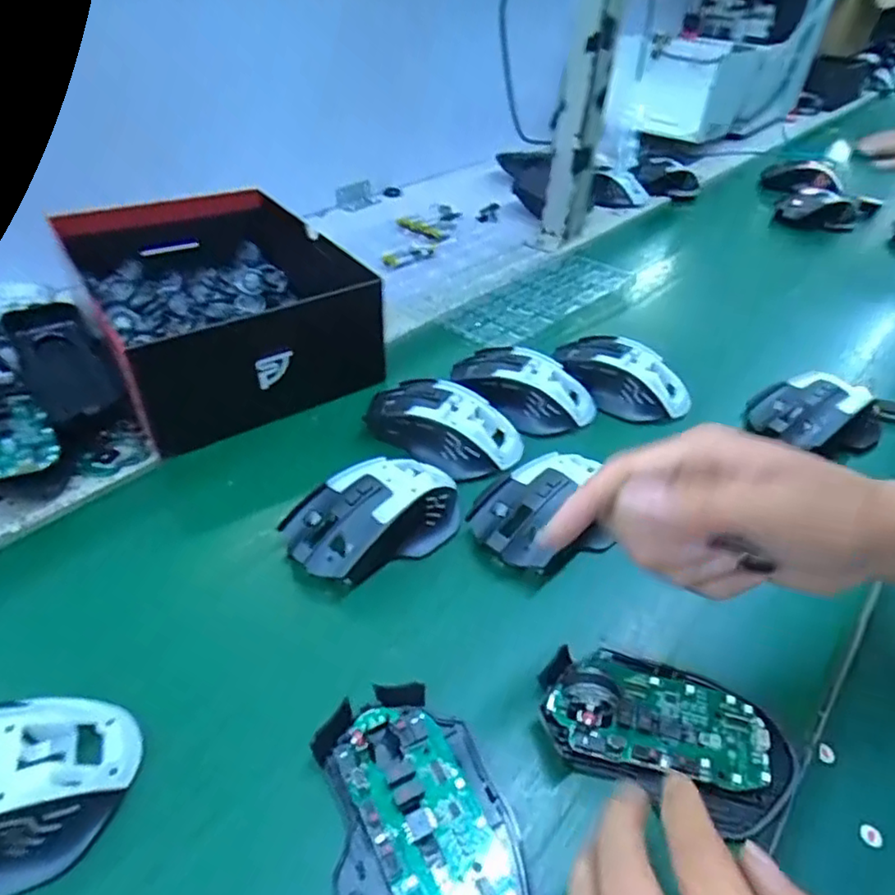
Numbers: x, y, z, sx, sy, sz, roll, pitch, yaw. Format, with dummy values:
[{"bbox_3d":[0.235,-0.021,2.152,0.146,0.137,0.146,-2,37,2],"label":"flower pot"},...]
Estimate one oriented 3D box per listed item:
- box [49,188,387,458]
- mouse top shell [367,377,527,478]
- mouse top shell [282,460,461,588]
[{"bbox_3d":[-0.191,-0.126,0.528,0.191,0.084,0.253,-20,46,-29],"label":"box"},{"bbox_3d":[-0.004,-0.019,0.450,0.111,0.034,0.061,26,43,23],"label":"mouse top shell"},{"bbox_3d":[-0.039,0.038,0.381,0.112,0.034,0.061,-23,47,-32],"label":"mouse top shell"}]

